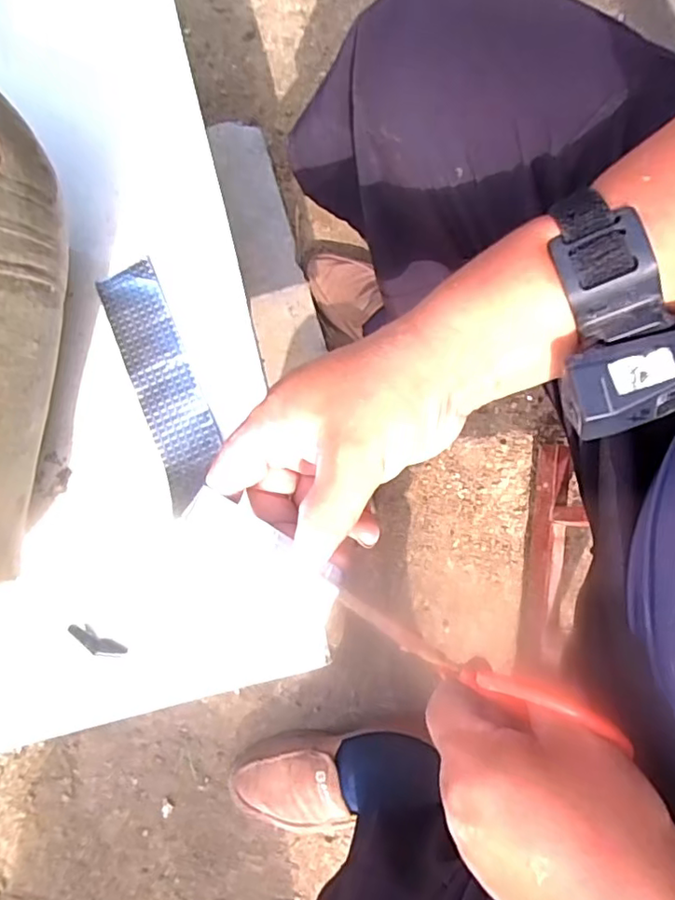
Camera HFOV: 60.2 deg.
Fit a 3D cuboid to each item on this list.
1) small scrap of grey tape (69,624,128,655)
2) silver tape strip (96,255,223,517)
[{"bbox_3d":[-0.146,0.116,0.352,0.038,0.004,0.012,24,80,7],"label":"small scrap of grey tape"},{"bbox_3d":[-0.117,-0.049,0.388,0.041,0.009,0.171,-23,78,-2],"label":"silver tape strip"}]

